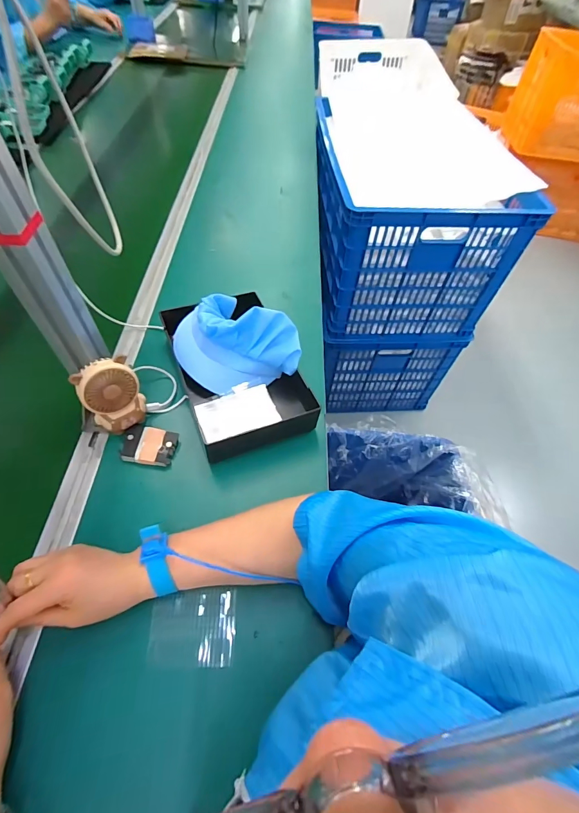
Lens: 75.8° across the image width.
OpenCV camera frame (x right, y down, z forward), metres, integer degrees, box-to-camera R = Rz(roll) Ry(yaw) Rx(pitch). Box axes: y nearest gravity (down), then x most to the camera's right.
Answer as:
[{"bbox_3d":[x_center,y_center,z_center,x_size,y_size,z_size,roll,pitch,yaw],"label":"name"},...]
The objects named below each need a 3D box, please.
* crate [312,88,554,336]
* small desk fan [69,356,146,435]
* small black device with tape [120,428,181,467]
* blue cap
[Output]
[{"bbox_3d":[0.342,-0.570,1.155,0.497,0.395,0.622,0,56,-3],"label":"crate"},{"bbox_3d":[-0.225,-0.012,0.479,0.067,0.091,0.042,-30,62,-21],"label":"small desk fan"},{"bbox_3d":[-0.191,0.054,0.505,0.068,0.014,0.051,7,56,2],"label":"small black device with tape"},{"bbox_3d":[-0.081,-0.103,0.560,0.178,0.088,0.146,-12,57,-11],"label":"blue cap"}]

